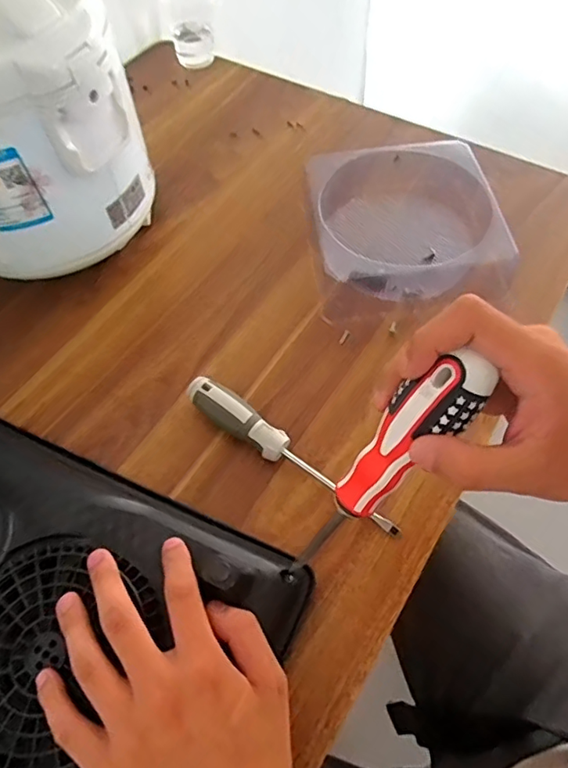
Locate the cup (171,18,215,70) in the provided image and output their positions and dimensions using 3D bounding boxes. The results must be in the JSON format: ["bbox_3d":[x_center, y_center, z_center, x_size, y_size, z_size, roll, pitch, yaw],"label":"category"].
[{"bbox_3d":[-0.116,-0.441,0.696,0.051,0.038,0.040,-9,59,-4],"label":"cup"}]

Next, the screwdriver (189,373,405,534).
[{"bbox_3d":[0.004,0.051,0.401,0.184,0.030,0.024,31,64,18],"label":"screwdriver"}]

